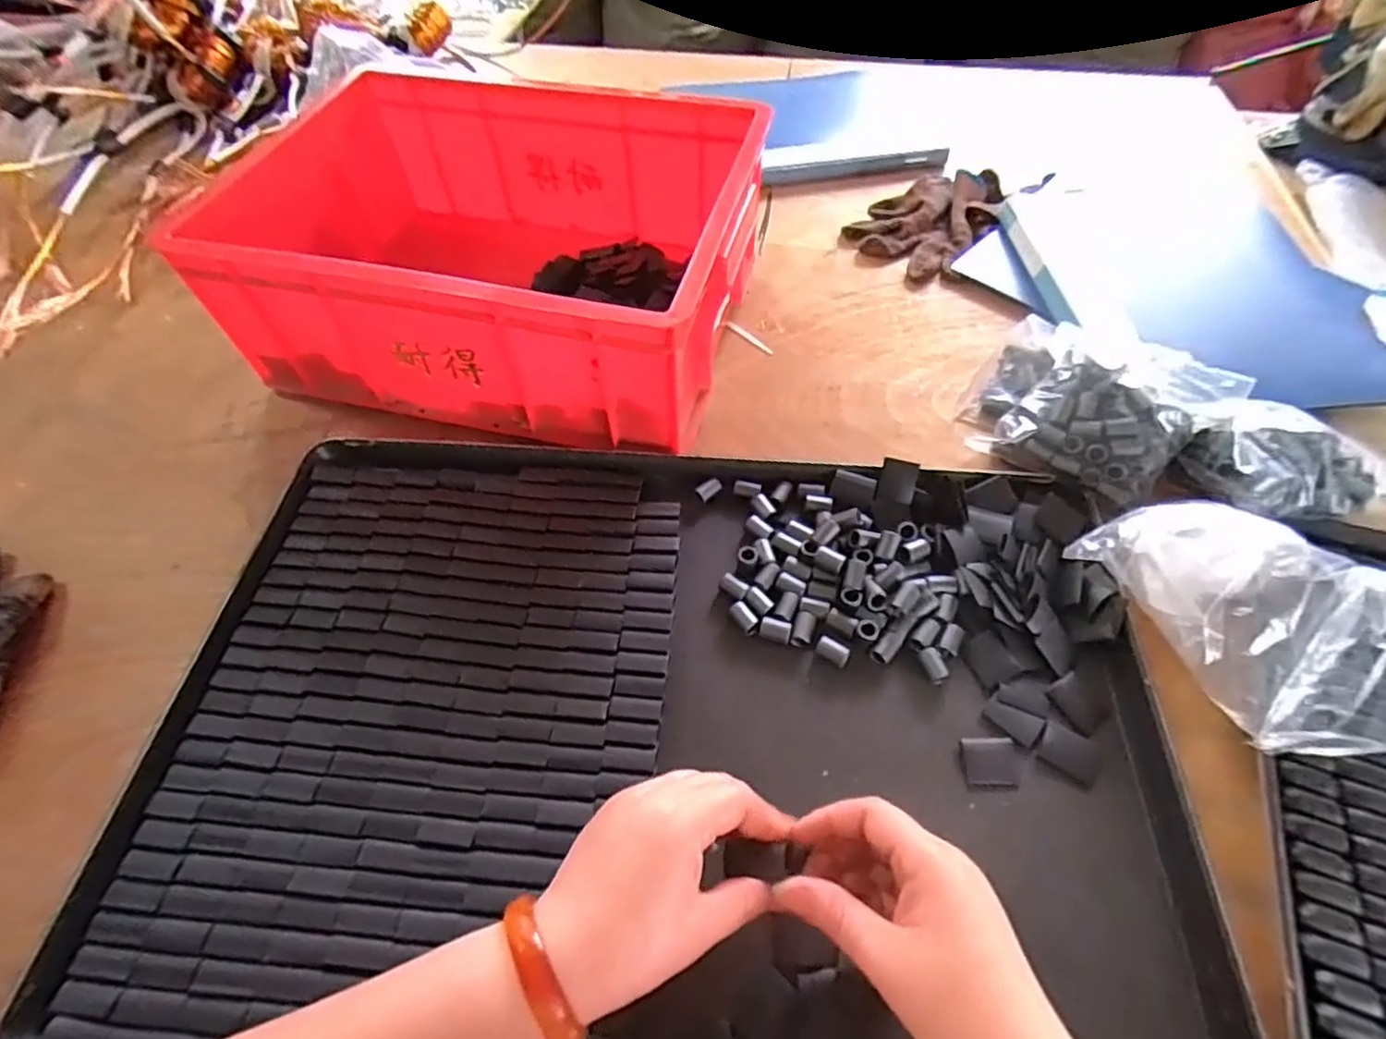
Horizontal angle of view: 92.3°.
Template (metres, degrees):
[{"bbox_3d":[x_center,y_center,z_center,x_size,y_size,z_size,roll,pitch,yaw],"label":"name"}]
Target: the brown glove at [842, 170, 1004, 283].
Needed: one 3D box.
[{"bbox_3d":[0.257,-0.326,0.716,0.117,0.032,0.182,38,64,23],"label":"brown glove"}]

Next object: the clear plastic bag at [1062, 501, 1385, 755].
[{"bbox_3d":[0.340,0.052,0.401,0.107,0.071,0.171,-21,58,-13],"label":"clear plastic bag"}]

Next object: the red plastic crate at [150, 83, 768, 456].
[{"bbox_3d":[-0.158,-0.243,0.590,0.397,0.151,0.322,11,56,8],"label":"red plastic crate"}]

